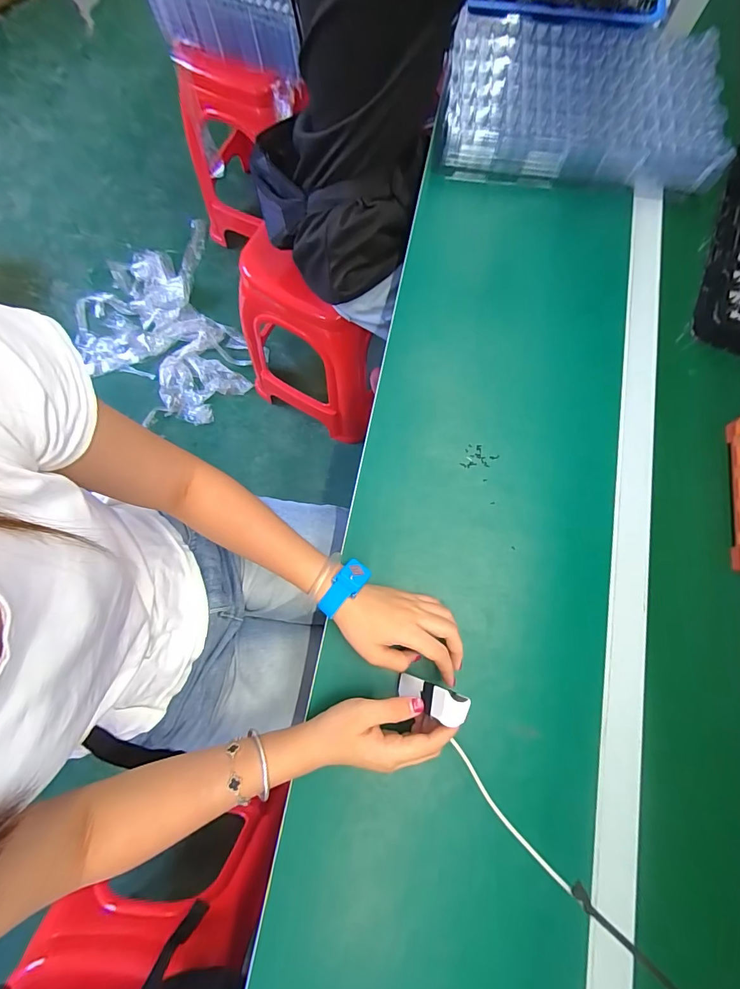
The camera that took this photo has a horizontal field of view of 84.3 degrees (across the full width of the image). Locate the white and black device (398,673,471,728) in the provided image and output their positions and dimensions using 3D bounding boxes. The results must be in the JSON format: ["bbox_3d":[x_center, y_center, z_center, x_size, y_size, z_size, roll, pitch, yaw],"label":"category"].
[{"bbox_3d":[0.054,0.184,0.374,0.022,0.076,0.026,25,74,-33],"label":"white and black device"}]

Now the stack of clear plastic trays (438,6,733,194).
[{"bbox_3d":[0.290,-0.548,0.570,0.365,0.053,0.238,6,76,2],"label":"stack of clear plastic trays"}]

